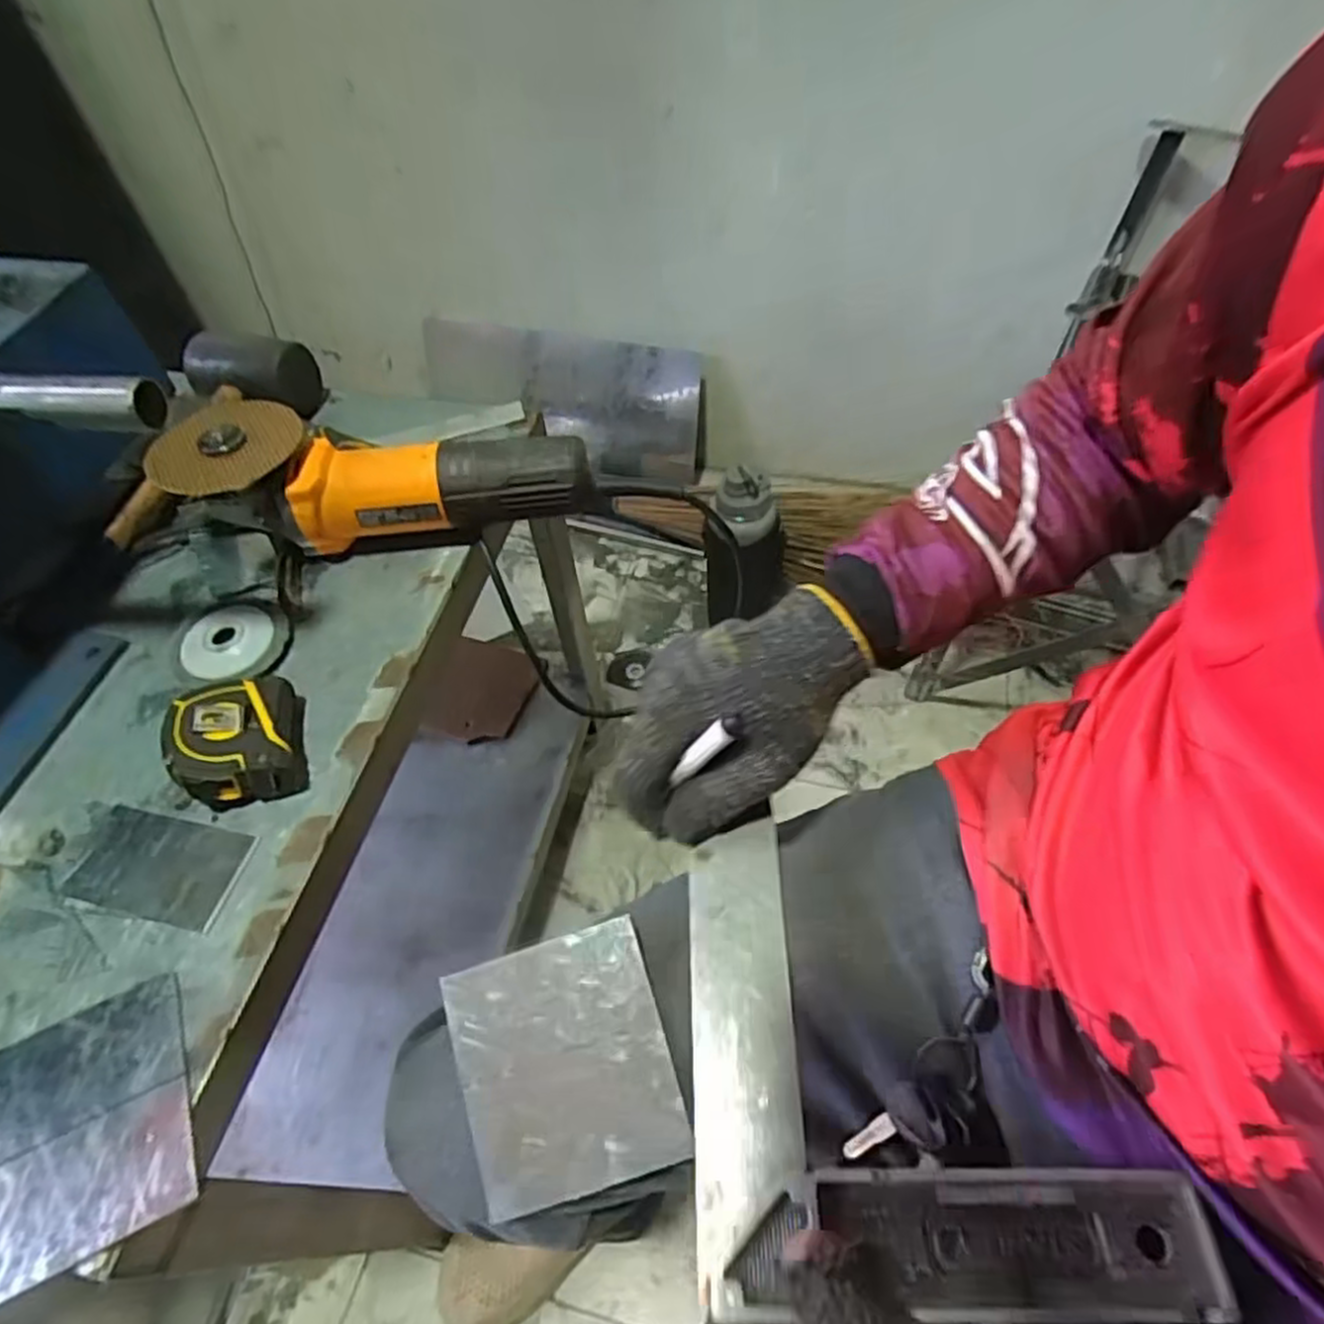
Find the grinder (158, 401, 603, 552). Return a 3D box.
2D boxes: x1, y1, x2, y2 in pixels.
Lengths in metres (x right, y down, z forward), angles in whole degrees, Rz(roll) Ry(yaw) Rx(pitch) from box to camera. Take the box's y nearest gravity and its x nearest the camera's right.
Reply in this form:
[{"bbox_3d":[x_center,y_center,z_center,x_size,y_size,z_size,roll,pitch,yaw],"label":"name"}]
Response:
[{"bbox_3d":[-0.194,-0.135,0.544,0.285,0.081,0.090,-5,54,1],"label":"grinder"}]

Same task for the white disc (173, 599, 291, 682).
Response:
[{"bbox_3d":[-0.294,-0.016,0.519,0.072,0.016,0.068,-2,54,3],"label":"white disc"}]

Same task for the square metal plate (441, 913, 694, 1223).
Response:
[{"bbox_3d":[-0.048,0.193,0.370,0.100,0.004,0.109,-18,73,-3],"label":"square metal plate"}]

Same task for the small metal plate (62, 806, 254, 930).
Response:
[{"bbox_3d":[-0.287,0.117,0.439,0.095,0.004,0.056,9,58,10],"label":"small metal plate"}]

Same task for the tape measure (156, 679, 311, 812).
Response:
[{"bbox_3d":[-0.254,0.047,0.460,0.067,0.044,0.070,-19,55,-10],"label":"tape measure"}]

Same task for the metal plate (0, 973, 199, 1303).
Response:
[{"bbox_3d":[-0.276,0.221,0.361,0.099,0.005,0.107,-25,56,-13],"label":"metal plate"}]

